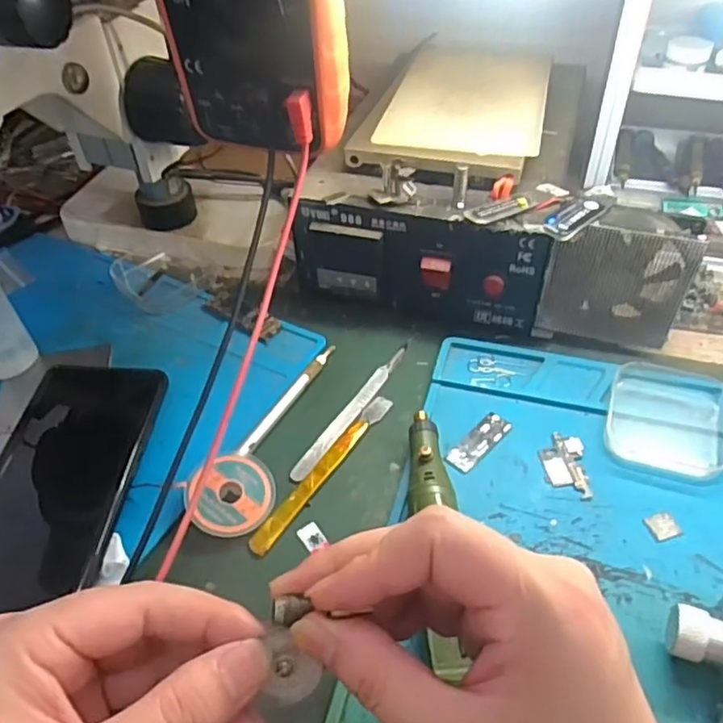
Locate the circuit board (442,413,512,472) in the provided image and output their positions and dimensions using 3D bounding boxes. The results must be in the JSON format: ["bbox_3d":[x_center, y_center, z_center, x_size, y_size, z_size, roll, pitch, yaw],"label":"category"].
[{"bbox_3d":[0.066,0.045,0.348,0.017,0.004,0.045,34,57,30],"label":"circuit board"}]

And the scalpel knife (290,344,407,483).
[{"bbox_3d":[-0.004,0.028,0.373,0.012,0.004,0.118,24,52,24],"label":"scalpel knife"}]

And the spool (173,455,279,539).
[{"bbox_3d":[-0.068,0.071,0.325,0.044,0.010,0.044,5,57,-8],"label":"spool"}]

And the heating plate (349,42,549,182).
[{"bbox_3d":[0.077,-0.186,0.446,0.113,0.014,0.209,14,47,15],"label":"heating plate"}]

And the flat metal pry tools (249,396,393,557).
[{"bbox_3d":[-0.019,0.058,0.343,0.012,0.004,0.118,26,53,25],"label":"flat metal pry tools"}]

